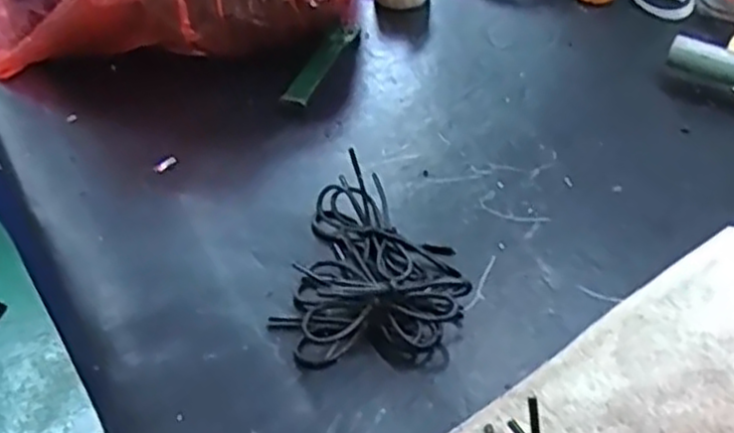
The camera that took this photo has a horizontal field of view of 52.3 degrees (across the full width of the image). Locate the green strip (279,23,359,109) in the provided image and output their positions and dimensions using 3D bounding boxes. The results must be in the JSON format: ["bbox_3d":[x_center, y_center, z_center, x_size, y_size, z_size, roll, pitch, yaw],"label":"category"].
[{"bbox_3d":[-0.029,-0.107,0.513,0.013,0.016,0.105,16,48,17],"label":"green strip"}]

